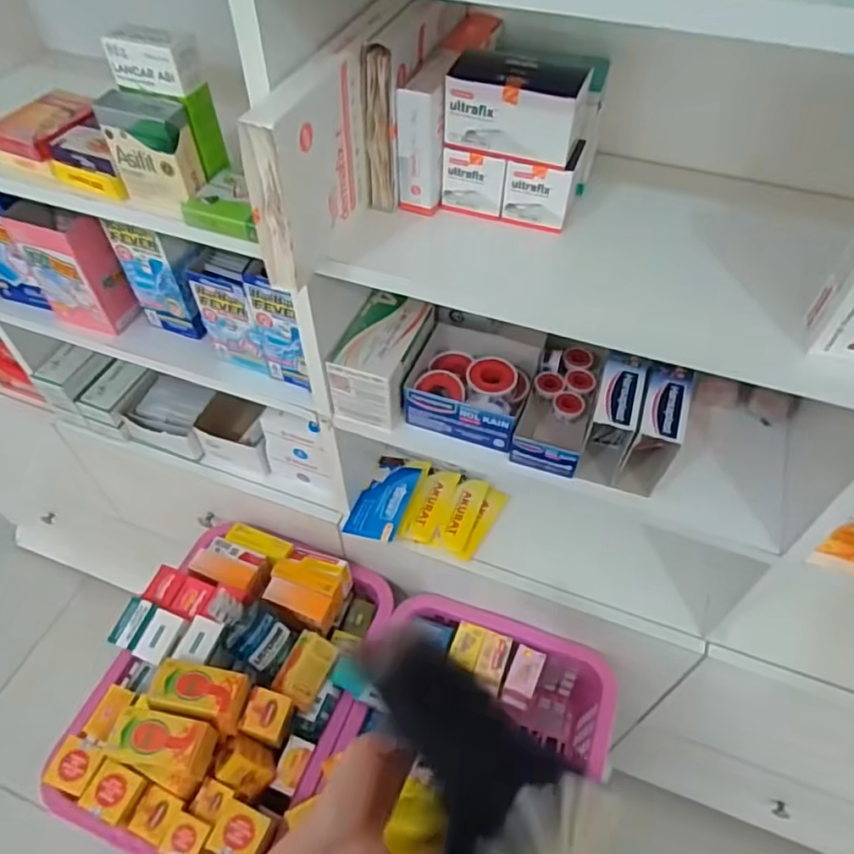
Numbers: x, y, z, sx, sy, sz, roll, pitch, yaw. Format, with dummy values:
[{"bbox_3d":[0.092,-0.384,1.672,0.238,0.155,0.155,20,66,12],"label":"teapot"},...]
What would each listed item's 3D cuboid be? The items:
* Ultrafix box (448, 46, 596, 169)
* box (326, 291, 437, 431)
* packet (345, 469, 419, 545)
[{"bbox_3d":[0.074,-0.260,0.506,0.103,0.060,0.060,17,53,13],"label":"Ultrafix box"},{"bbox_3d":[-0.047,-0.073,0.690,0.074,0.084,0.120,16,53,13],"label":"box"},{"bbox_3d":[-0.059,0.100,0.861,0.069,0.025,0.114,17,53,13],"label":"packet"}]

